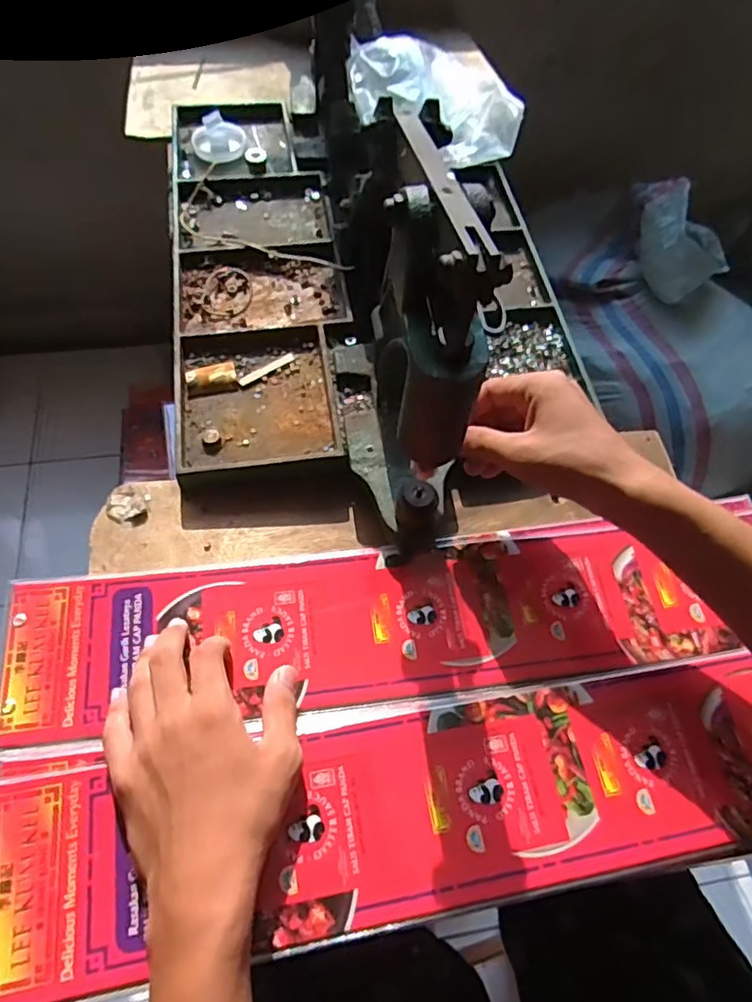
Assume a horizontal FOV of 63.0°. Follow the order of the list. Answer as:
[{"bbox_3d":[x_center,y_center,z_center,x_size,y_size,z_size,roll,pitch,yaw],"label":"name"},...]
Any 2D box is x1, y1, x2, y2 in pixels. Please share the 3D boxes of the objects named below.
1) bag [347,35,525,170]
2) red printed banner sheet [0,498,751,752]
[{"bbox_3d":[0.062,-0.460,0.698,0.172,0.052,0.229,-13,62,-11],"label":"bag"},{"bbox_3d":[0.005,0.084,0.443,0.502,0.008,0.116,-6,63,-9],"label":"red printed banner sheet"}]

